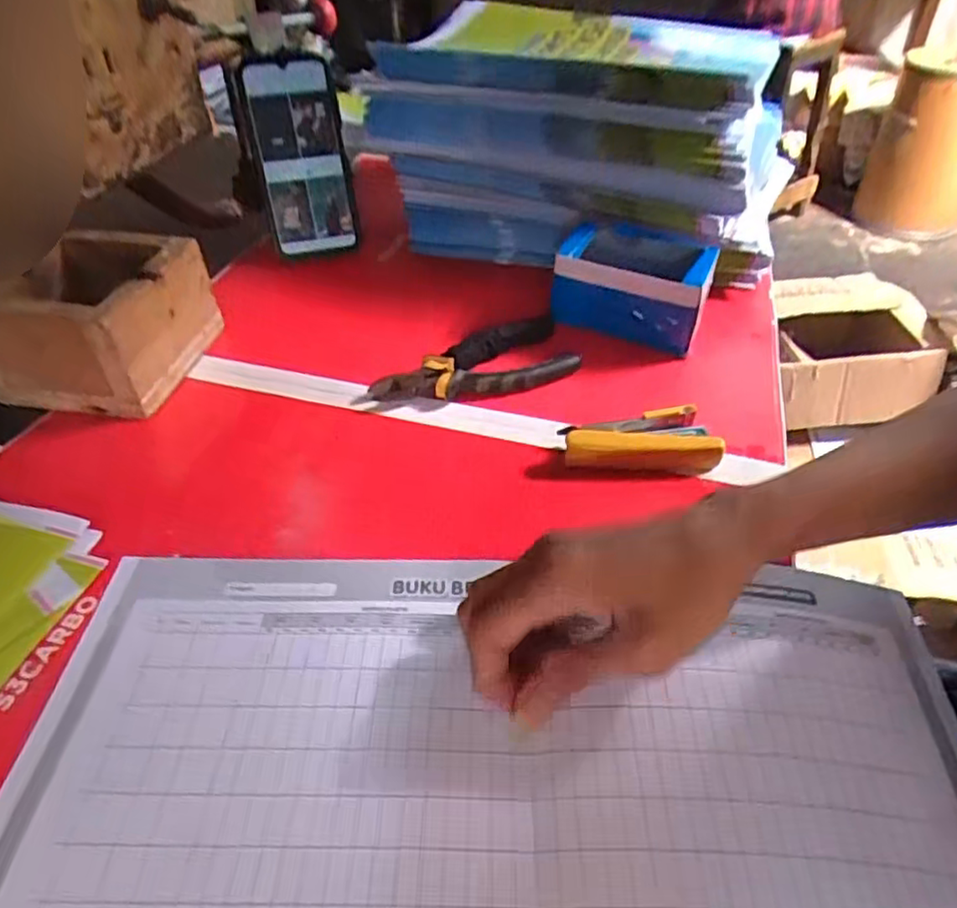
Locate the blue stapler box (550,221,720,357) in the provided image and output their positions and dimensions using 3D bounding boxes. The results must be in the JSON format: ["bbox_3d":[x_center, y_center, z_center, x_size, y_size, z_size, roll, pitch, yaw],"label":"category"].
[{"bbox_3d":[0.129,-0.140,0.538,0.116,0.068,0.086,19,45,19],"label":"blue stapler box"}]

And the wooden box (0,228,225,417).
[{"bbox_3d":[-0.277,-0.100,0.481,0.120,0.084,0.117,5,42,5],"label":"wooden box"}]

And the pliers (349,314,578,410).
[{"bbox_3d":[-0.004,-0.063,0.486,0.166,0.028,0.060,-20,46,-22],"label":"pliers"}]

